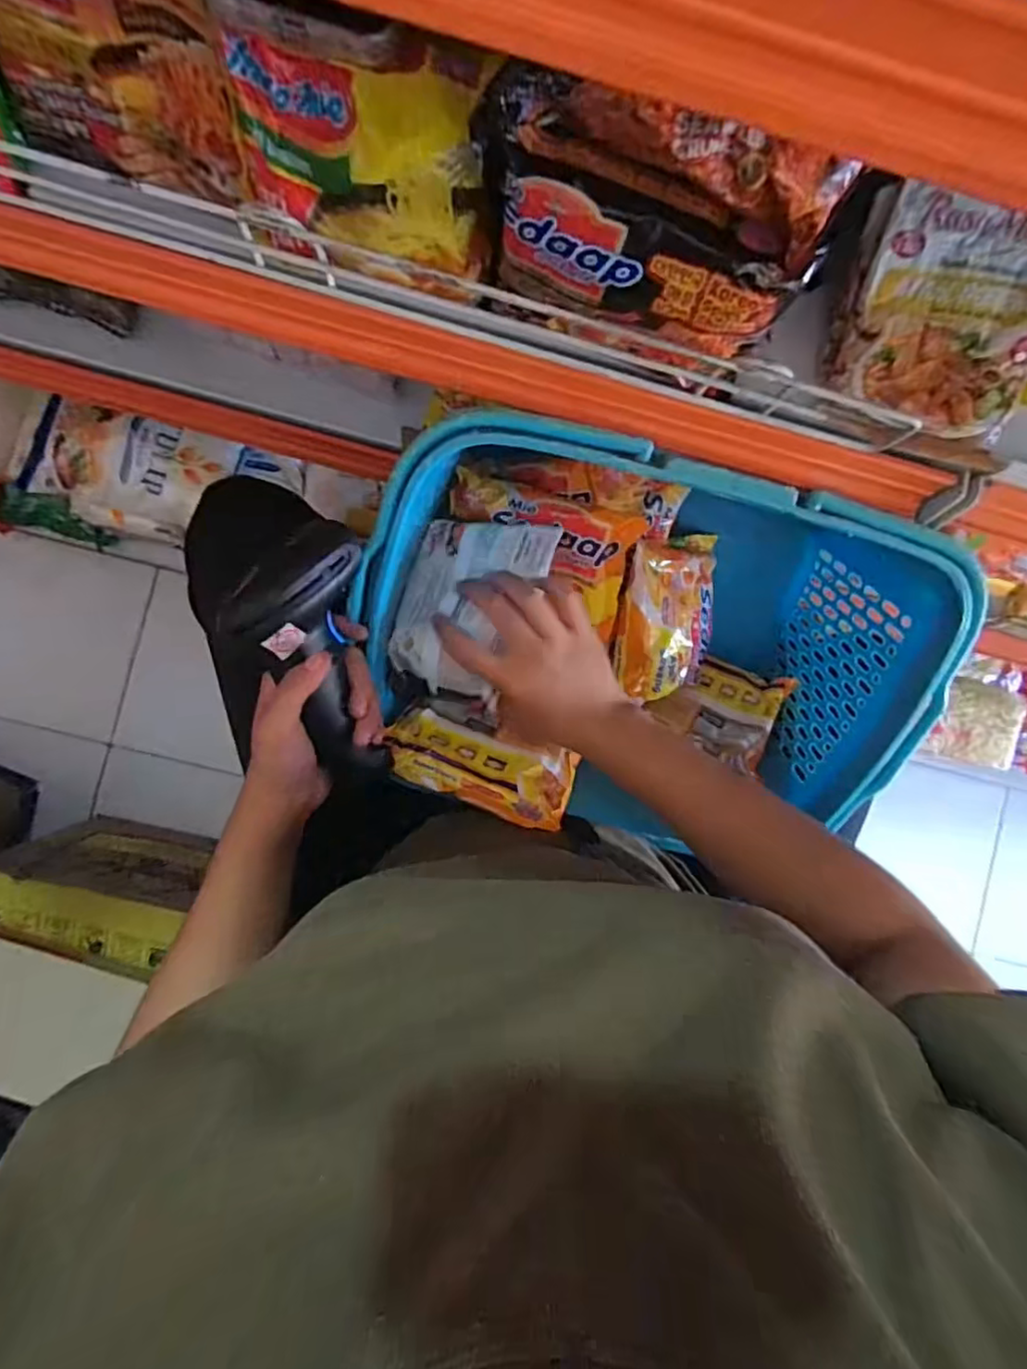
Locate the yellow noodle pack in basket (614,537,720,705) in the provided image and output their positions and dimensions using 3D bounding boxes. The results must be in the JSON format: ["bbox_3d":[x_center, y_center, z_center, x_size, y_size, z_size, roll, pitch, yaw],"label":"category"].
[{"bbox_3d":[0.135,-0.057,0.542,0.098,0.028,0.133,-6,107,-28],"label":"yellow noodle pack in basket"}]

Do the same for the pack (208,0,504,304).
[{"bbox_3d":[-0.064,-0.220,0.266,0.107,0.091,0.028,21,61,0],"label":"pack"}]

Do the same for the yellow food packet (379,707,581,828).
[{"bbox_3d":[-0.023,0.059,0.477,0.136,0.075,0.024,21,126,7],"label":"yellow food packet"}]

